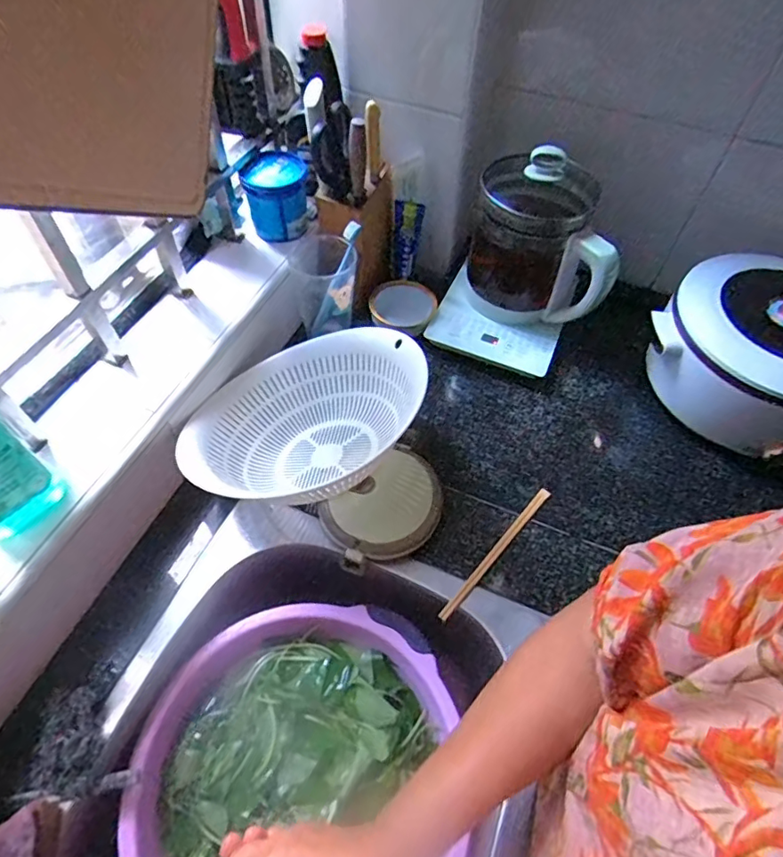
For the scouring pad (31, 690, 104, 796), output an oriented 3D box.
[{"bbox_3d":[-0.288,0.282,0.482,0.046,0.046,0.079,-2,56,-4],"label":"scouring pad"}]

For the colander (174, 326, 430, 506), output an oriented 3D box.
[{"bbox_3d":[-0.104,-0.009,0.631,0.274,0.115,0.175,-38,66,-25],"label":"colander"}]

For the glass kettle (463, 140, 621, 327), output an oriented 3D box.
[{"bbox_3d":[0.207,-0.270,0.732,0.184,0.208,0.149,13,56,5],"label":"glass kettle"}]

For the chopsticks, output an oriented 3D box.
[{"bbox_3d":[0.125,0.139,0.613,0.013,0.010,0.211,37,61,20],"label":"chopsticks"}]

